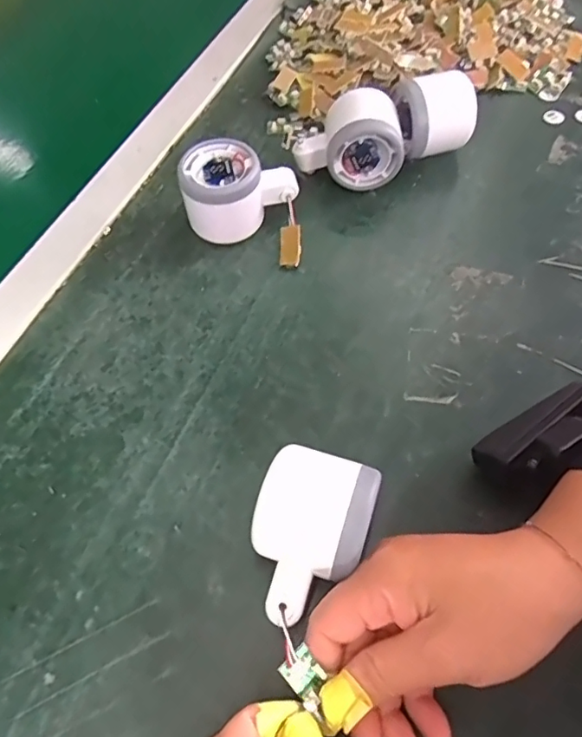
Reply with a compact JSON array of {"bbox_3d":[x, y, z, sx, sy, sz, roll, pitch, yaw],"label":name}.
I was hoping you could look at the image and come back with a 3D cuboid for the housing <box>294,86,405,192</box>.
[{"bbox_3d":[0.045,-0.179,0.415,0.082,0.059,0.048,-2,60,0],"label":"housing"}]

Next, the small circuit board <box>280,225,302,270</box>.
[{"bbox_3d":[0.000,-0.091,0.396,0.015,0.004,0.035,1,79,2],"label":"small circuit board"}]

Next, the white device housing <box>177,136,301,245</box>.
[{"bbox_3d":[-0.038,-0.133,0.397,0.083,0.053,0.053,-7,61,-3],"label":"white device housing"}]

